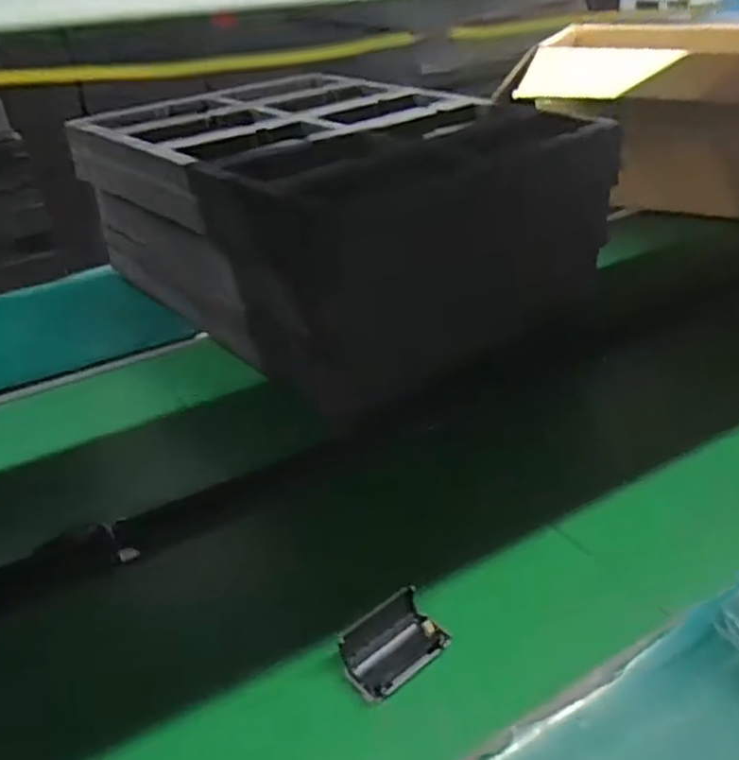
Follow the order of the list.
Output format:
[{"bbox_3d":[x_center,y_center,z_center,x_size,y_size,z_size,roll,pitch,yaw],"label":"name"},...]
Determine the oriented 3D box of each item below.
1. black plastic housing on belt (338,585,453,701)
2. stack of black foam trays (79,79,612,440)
[{"bbox_3d":[0.016,0.182,0.502,0.072,0.020,0.046,-26,37,-31],"label":"black plastic housing on belt"},{"bbox_3d":[-0.050,-0.234,0.958,0.434,0.232,0.615,-27,37,-32],"label":"stack of black foam trays"}]

